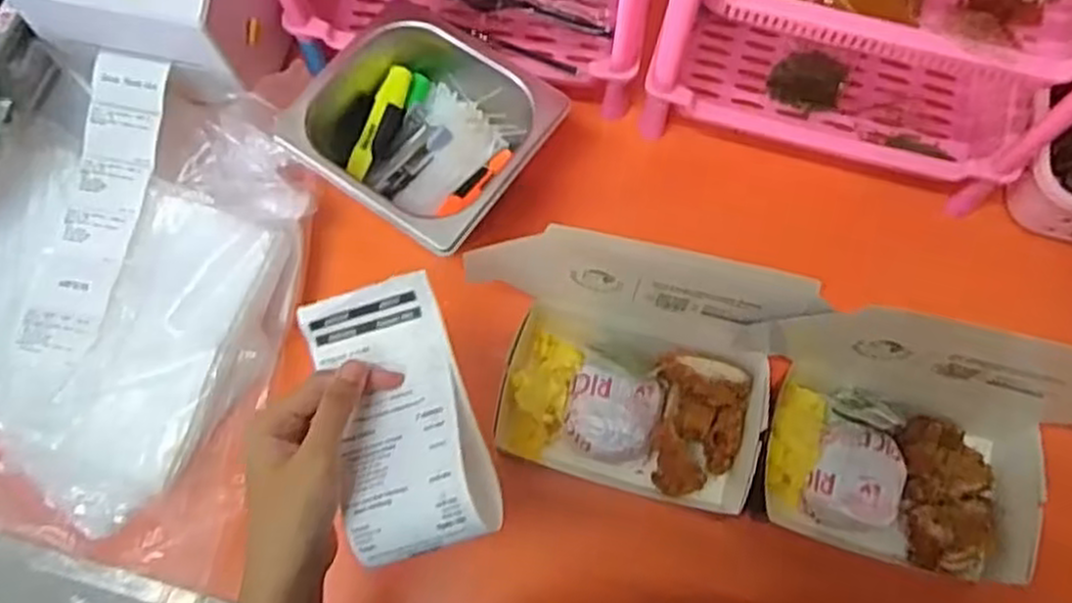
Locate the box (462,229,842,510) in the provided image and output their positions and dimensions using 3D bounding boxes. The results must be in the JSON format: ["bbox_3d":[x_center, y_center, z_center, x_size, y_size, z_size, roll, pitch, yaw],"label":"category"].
[{"bbox_3d":[0.072,0.051,0.554,0.197,0.147,0.137,15,72,5],"label":"box"}]

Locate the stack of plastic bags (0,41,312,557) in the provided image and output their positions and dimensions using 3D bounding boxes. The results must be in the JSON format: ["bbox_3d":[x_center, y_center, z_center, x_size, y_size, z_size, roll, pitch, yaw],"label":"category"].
[{"bbox_3d":[-0.340,-0.004,0.616,0.290,0.047,0.368,8,71,3],"label":"stack of plastic bags"}]

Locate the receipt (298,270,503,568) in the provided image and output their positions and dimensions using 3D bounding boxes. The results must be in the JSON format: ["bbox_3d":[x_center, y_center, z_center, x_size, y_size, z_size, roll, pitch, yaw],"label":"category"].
[{"bbox_3d":[-0.078,0.064,0.446,0.082,0.026,0.153,-16,74,-6],"label":"receipt"}]

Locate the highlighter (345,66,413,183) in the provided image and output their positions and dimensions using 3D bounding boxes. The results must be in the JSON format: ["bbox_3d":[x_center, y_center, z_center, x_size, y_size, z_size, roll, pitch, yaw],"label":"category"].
[{"bbox_3d":[-0.130,-0.149,0.648,0.022,0.011,0.100,24,87,8],"label":"highlighter"}]

